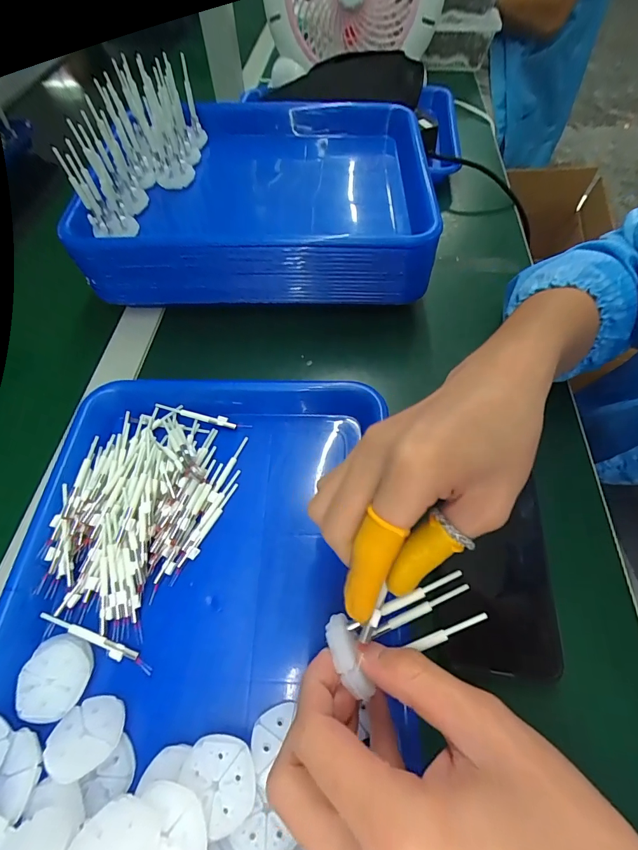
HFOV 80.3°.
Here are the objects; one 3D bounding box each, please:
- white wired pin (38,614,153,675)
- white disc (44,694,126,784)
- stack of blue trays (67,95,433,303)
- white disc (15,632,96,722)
[{"bbox_3d":[-0.140,0.136,0.237,0.079,0.005,0.008,16,61,11],"label":"white wired pin"},{"bbox_3d":[-0.128,0.169,0.207,0.036,0.005,0.037,2,31,-1],"label":"white disc"},{"bbox_3d":[-0.054,-0.244,0.404,0.328,0.073,0.252,-1,60,0],"label":"stack of blue trays"},{"bbox_3d":[-0.155,0.149,0.223,0.037,0.009,0.041,10,60,7],"label":"white disc"}]

